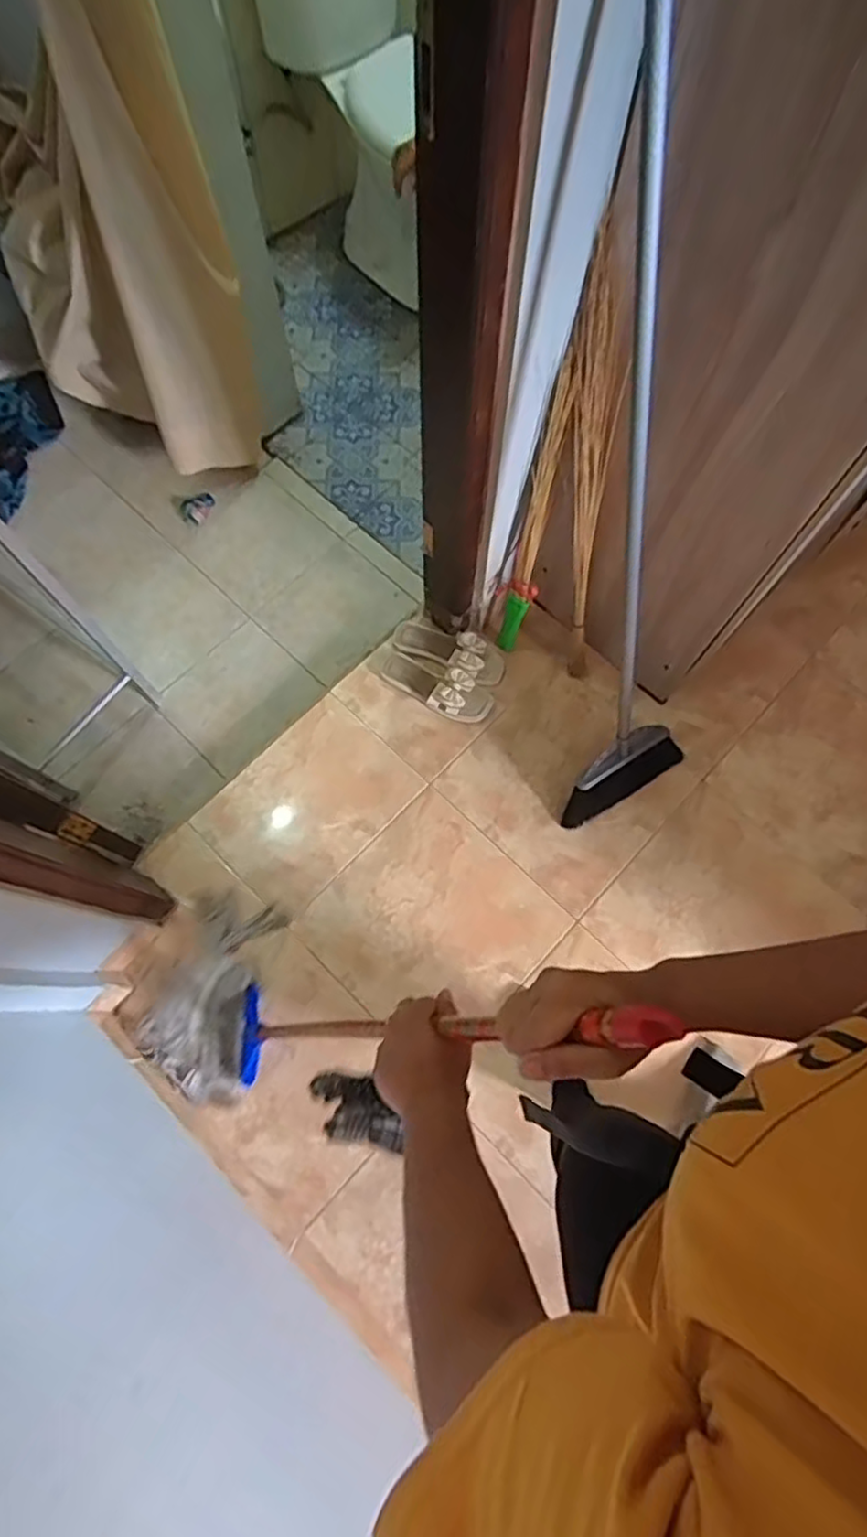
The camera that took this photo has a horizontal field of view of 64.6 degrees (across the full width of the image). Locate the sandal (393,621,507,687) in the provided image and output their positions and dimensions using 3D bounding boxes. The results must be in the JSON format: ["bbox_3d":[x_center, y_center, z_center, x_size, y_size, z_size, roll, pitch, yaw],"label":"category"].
[{"bbox_3d":[0.031,-0.255,1.491,0.252,0.081,0.099,19,73,6],"label":"sandal"}]

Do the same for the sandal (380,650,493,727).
[{"bbox_3d":[0.001,-0.180,1.465,0.248,0.075,0.095,23,73,7],"label":"sandal"}]

